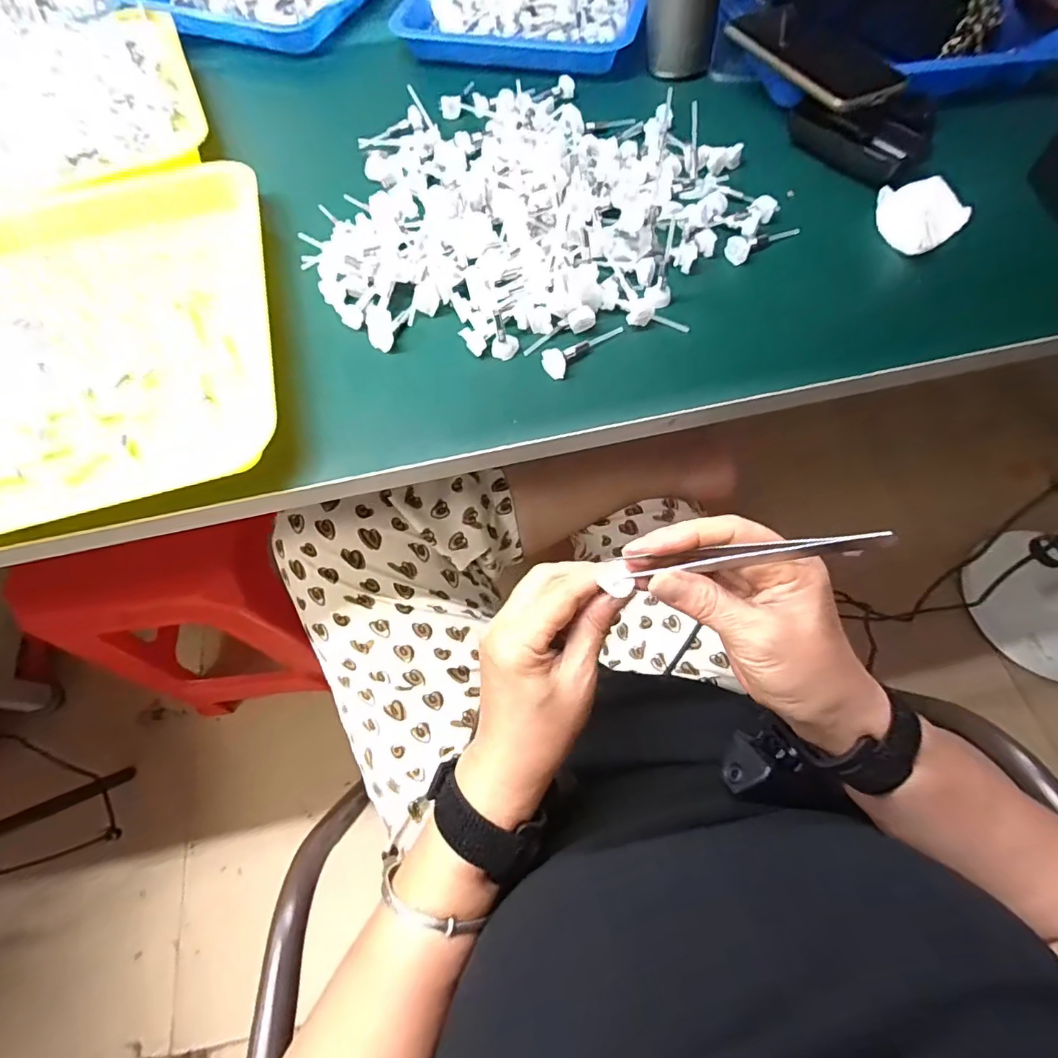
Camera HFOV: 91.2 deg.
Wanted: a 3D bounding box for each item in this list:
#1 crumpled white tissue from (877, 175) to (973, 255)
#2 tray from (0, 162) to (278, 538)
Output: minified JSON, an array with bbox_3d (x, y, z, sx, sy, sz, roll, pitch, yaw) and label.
[{"bbox_3d":[0.304,-0.247,0.405,0.074,0.012,0.062,-32,67,-13],"label":"crumpled white tissue"},{"bbox_3d":[-0.324,-0.150,0.376,0.257,0.026,0.321,-16,65,-6],"label":"tray"}]

